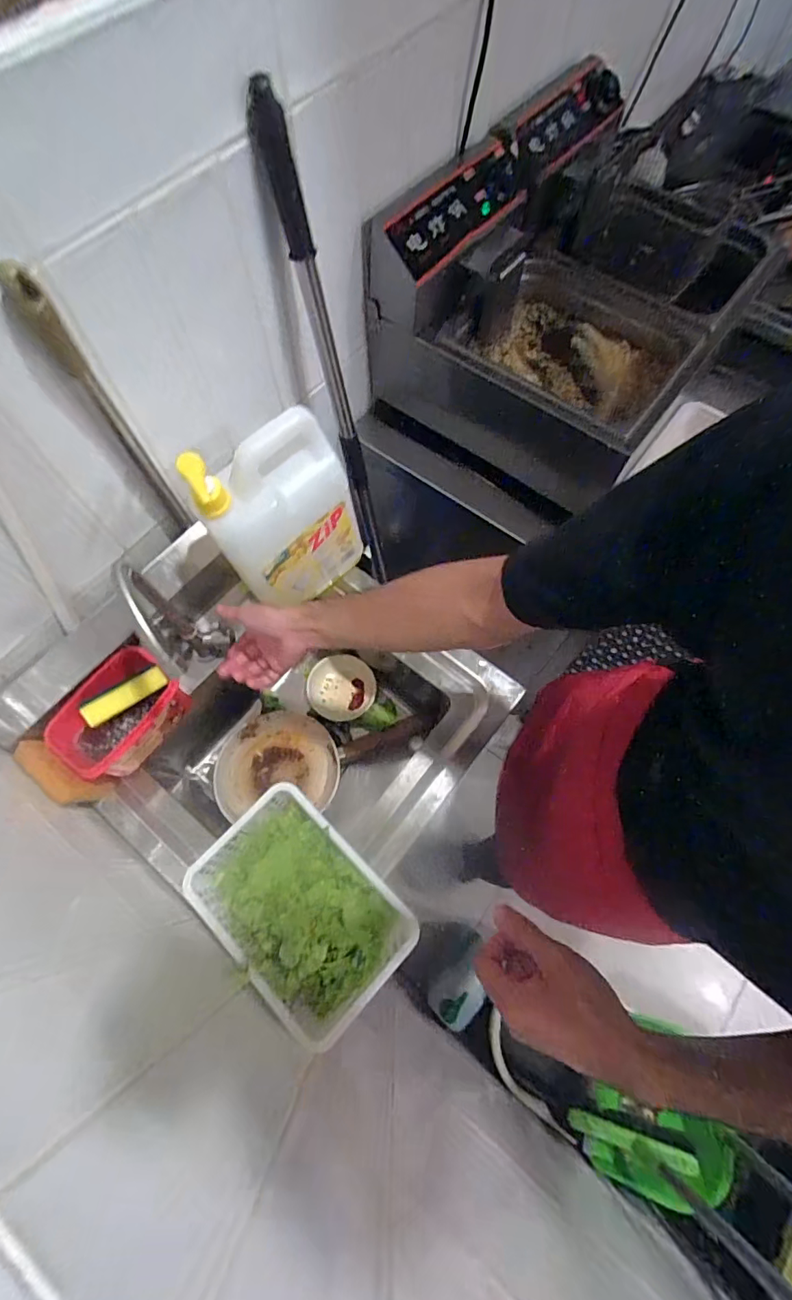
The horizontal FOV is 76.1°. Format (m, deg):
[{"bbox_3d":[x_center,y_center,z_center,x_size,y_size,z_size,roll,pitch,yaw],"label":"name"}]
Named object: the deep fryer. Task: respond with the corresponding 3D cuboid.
[{"bbox_3d":[0.283,-0.527,0.795,0.420,0.306,0.518,43,74,15],"label":"deep fryer"}]

